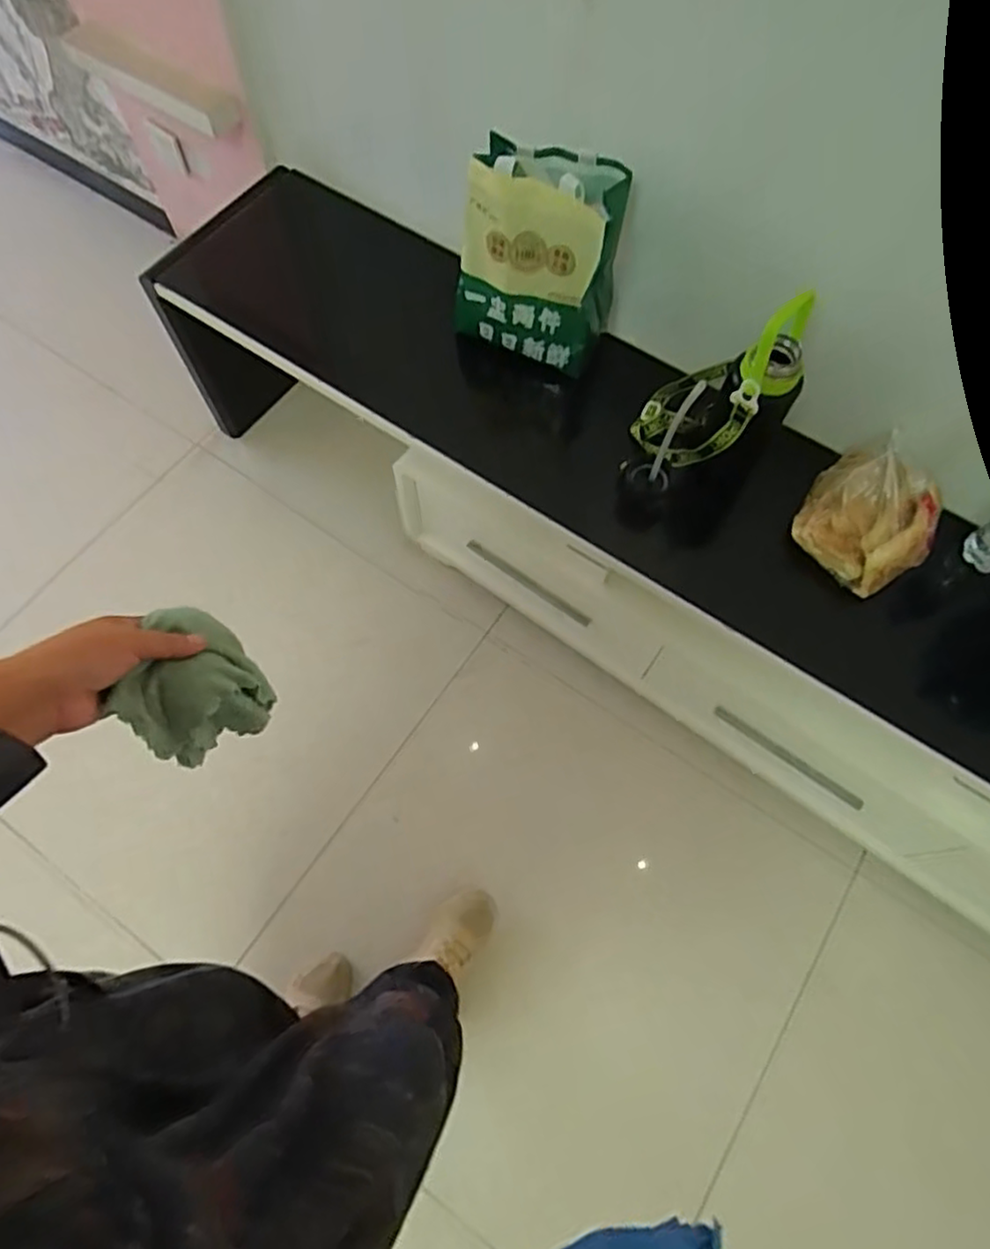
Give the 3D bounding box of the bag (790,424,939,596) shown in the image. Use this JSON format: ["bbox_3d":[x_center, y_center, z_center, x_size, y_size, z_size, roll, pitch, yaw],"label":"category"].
[{"bbox_3d":[0.531,-0.156,0.966,0.158,0.119,0.176,-41,73,-16],"label":"bag"}]

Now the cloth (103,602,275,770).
[{"bbox_3d":[-0.238,0.042,0.541,0.090,0.084,0.099,-31,70,-12],"label":"cloth"}]

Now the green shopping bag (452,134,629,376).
[{"bbox_3d":[0.063,-0.543,1.036,0.223,0.254,0.143,22,69,9],"label":"green shopping bag"}]

